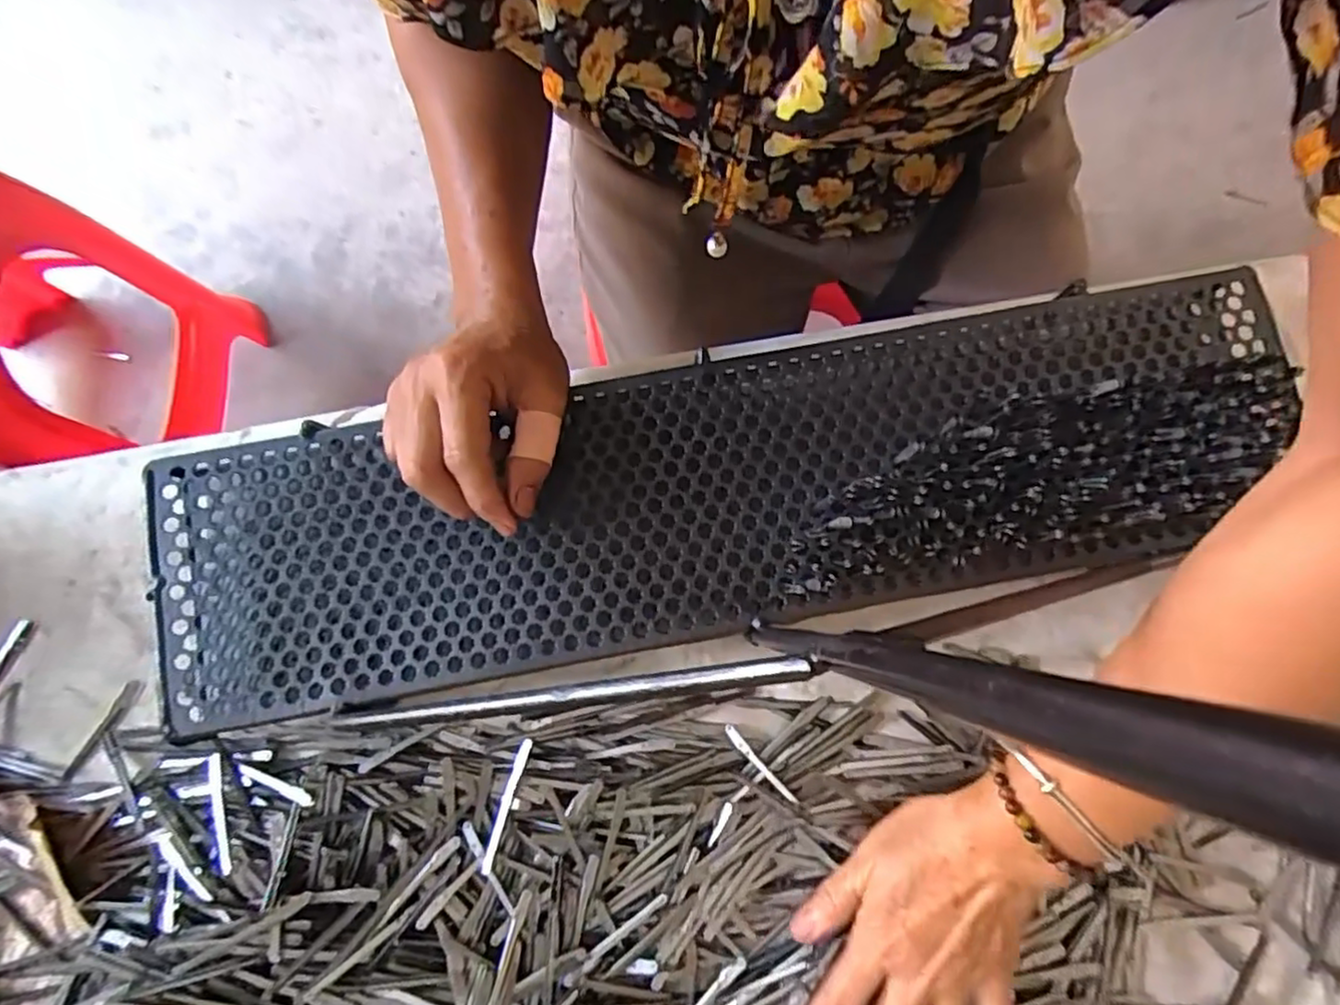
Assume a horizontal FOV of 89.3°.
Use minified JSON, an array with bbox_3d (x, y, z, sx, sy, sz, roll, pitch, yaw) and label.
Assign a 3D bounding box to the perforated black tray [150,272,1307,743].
[{"bbox_3d":[0.026,-0.008,0.345,0.574,0.022,0.146,-12,80,0],"label":"perforated black tray"}]

